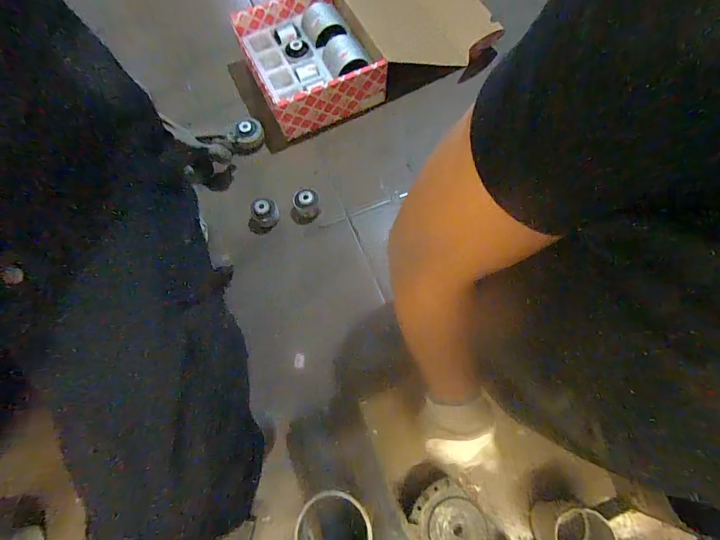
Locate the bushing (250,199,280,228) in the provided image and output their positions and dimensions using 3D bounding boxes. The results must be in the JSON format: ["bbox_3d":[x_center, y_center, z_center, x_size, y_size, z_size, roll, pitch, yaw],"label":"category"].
[{"bbox_3d":[-0.167,-0.101,0.628,0.047,0.032,0.042,-16,72,-4],"label":"bushing"}]

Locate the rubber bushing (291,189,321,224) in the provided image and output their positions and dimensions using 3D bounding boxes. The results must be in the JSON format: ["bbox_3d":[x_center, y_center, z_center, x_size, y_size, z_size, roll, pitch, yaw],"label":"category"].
[{"bbox_3d":[-0.097,-0.110,0.636,0.051,0.040,0.047,-1,71,2],"label":"rubber bushing"}]

